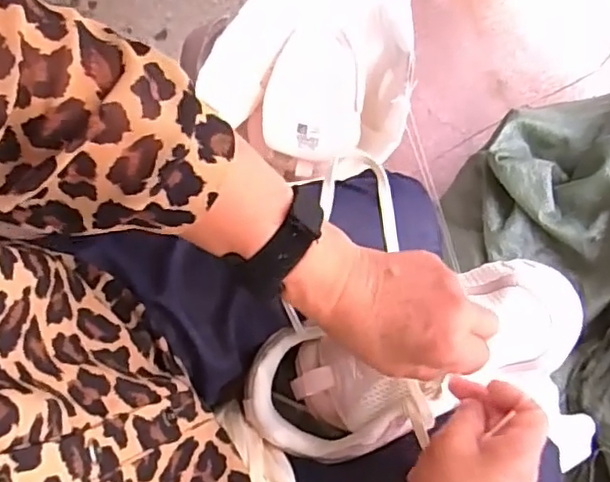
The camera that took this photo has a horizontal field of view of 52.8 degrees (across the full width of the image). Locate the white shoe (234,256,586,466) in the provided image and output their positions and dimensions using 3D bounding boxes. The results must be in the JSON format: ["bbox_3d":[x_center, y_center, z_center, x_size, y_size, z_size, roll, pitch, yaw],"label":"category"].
[{"bbox_3d":[0.101,0.083,0.471,0.295,0.084,0.096,-17,76,-14],"label":"white shoe"}]

